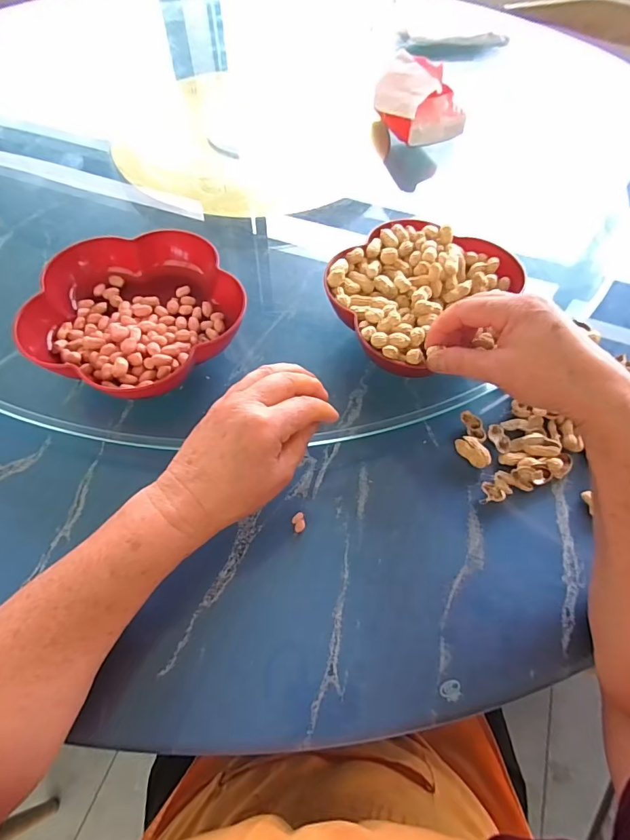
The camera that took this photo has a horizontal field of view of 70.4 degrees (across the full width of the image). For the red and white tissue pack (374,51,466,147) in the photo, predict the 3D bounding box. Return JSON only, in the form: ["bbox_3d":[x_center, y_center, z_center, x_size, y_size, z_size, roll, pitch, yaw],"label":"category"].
[{"bbox_3d":[0.130,-0.419,0.580,0.082,0.065,0.118,-25,63,-17],"label":"red and white tissue pack"}]

